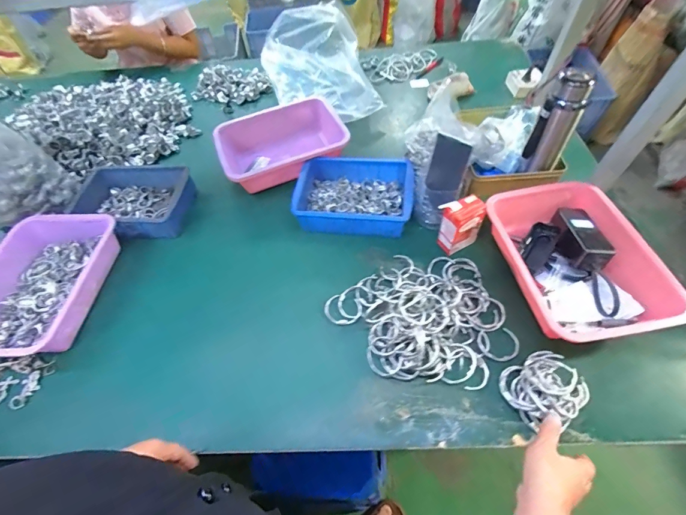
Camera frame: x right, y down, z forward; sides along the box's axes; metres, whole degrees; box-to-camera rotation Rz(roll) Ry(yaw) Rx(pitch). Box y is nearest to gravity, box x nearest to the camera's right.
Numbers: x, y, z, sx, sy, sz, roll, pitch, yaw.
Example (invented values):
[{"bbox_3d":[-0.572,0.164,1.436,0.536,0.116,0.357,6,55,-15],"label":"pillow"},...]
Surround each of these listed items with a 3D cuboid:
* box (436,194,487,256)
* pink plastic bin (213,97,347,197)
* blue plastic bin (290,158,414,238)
[{"bbox_3d":[0.227,-0.061,0.649,0.078,0.118,0.044,-21,57,-10],"label":"box"},{"bbox_3d":[-0.153,-0.286,0.853,0.309,0.084,0.236,-22,57,-11],"label":"pink plastic bin"},{"bbox_3d":[0.025,-0.137,0.749,0.252,0.068,0.180,3,56,6],"label":"blue plastic bin"}]

